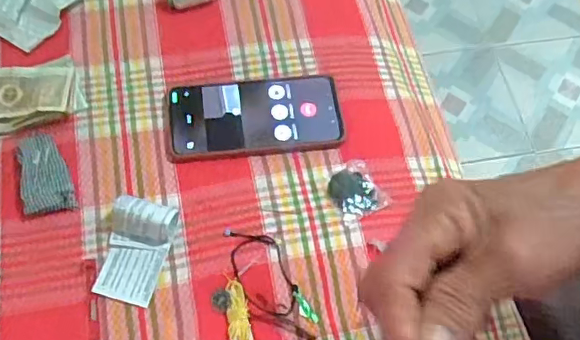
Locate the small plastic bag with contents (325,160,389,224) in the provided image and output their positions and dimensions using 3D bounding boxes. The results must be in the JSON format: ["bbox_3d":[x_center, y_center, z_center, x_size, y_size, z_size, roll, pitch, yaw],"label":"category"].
[{"bbox_3d":[0.059,0.019,0.514,0.051,0.014,0.052,-28,70,-17],"label":"small plastic bag with contents"}]

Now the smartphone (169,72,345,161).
[{"bbox_3d":[-0.035,-0.053,0.530,0.163,0.010,0.080,-4,65,-8],"label":"smartphone"}]

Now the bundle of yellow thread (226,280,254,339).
[{"bbox_3d":[-0.043,0.117,0.455,0.018,0.004,0.054,-10,66,-10],"label":"bundle of yellow thread"}]

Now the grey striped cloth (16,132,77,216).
[{"bbox_3d":[-0.216,0.003,0.493,0.040,0.010,0.077,-18,67,-14],"label":"grey striped cloth"}]

